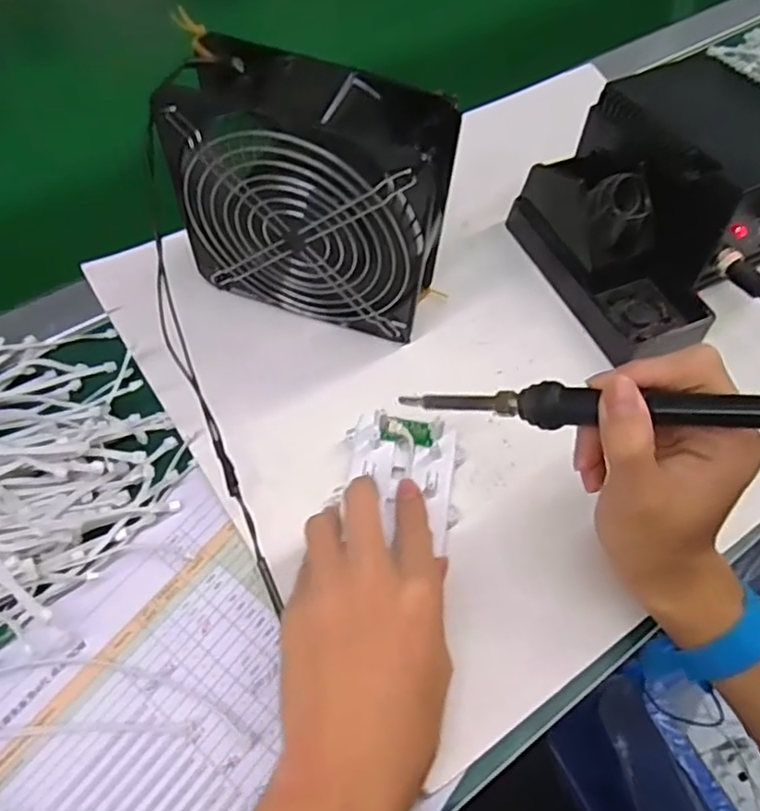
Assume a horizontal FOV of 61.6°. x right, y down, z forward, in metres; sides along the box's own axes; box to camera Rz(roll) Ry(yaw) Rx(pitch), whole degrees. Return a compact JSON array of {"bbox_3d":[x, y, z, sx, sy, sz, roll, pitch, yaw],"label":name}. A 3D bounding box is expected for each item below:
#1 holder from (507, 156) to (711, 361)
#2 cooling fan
[{"bbox_3d":[0.165,-0.116,0.436,0.081,0.080,0.152,-21,62,-14],"label":"holder"},{"bbox_3d":[-0.039,-0.118,0.376,0.152,0.148,0.064,18,60,8],"label":"cooling fan"}]

